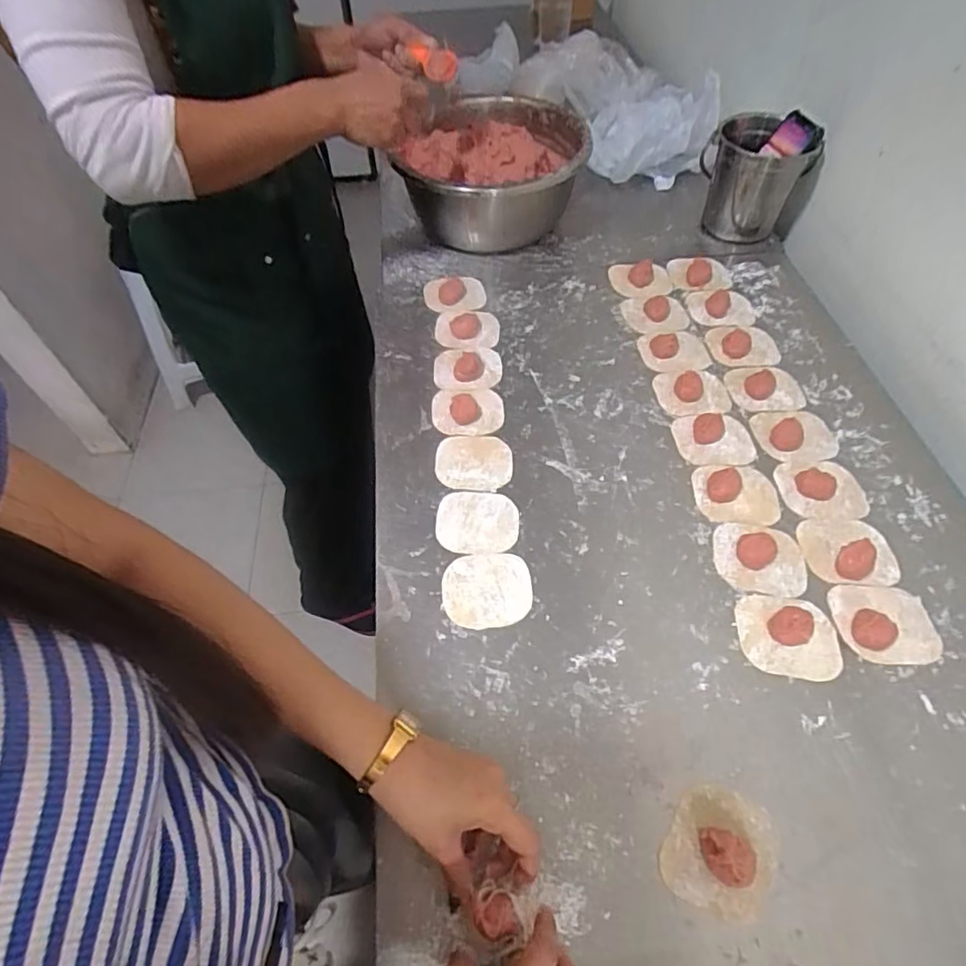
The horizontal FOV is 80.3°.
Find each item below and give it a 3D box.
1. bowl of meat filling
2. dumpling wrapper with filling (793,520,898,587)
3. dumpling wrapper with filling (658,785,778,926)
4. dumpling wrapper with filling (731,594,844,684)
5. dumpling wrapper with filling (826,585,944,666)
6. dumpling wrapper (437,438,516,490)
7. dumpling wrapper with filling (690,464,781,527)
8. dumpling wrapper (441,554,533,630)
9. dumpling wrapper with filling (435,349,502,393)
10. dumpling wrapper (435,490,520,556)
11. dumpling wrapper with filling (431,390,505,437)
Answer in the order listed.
[{"bbox_3d":[0.012,-0.474,0.889,0.256,0.133,0.290,-3,56,0],"label":"bowl of meat filling"},{"bbox_3d":[0.352,0.062,0.549,0.086,0.017,0.070,3,56,5],"label":"dumpling wrapper with filling"},{"bbox_3d":[0.174,0.263,0.411,0.072,0.022,0.083,28,61,20],"label":"dumpling wrapper with filling"},{"bbox_3d":[0.270,0.130,0.501,0.086,0.022,0.071,7,56,7],"label":"dumpling wrapper with filling"},{"bbox_3d":[0.359,0.121,0.505,0.083,0.021,0.072,0,56,3],"label":"dumpling wrapper with filling"},{"bbox_3d":[-0.010,-0.023,0.636,0.082,0.005,0.075,-1,56,2],"label":"dumpling wrapper"},{"bbox_3d":[0.264,0.010,0.594,0.085,0.013,0.070,3,56,4],"label":"dumpling wrapper with filling"},{"bbox_3d":[0.004,0.100,0.541,0.083,0.004,0.072,-4,56,0],"label":"dumpling wrapper"},{"bbox_3d":[-0.019,-0.145,0.718,0.084,0.016,0.069,-3,56,0],"label":"dumpling wrapper with filling"},{"bbox_3d":[-0.006,0.040,0.587,0.082,0.004,0.072,3,56,5],"label":"dumpling wrapper"},{"bbox_3d":[-0.018,-0.087,0.678,0.084,0.014,0.070,-4,56,0],"label":"dumpling wrapper with filling"}]

